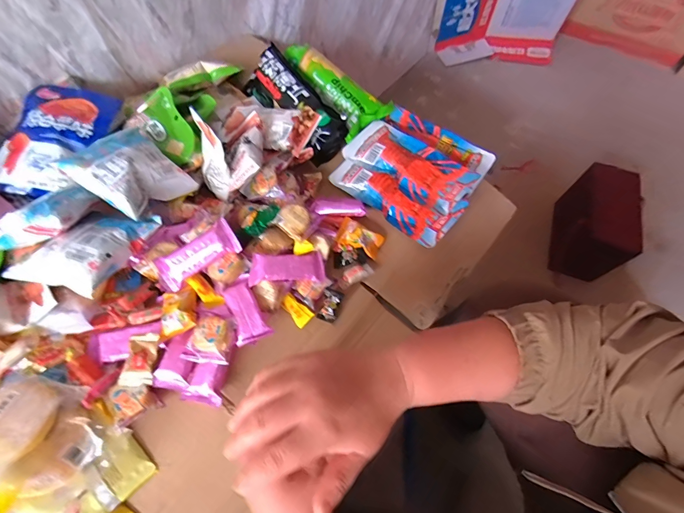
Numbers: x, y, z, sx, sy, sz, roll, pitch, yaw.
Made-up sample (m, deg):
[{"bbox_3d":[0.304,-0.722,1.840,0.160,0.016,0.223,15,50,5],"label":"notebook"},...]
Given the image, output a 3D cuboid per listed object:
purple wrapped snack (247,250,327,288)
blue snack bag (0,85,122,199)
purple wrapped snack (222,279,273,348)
[{"bbox_3d":[-0.069,0.013,0.442,0.095,0.018,0.040,-4,63,-19],"label":"purple wrapped snack"},{"bbox_3d":[-0.393,-0.170,0.476,0.115,0.035,0.179,4,63,1],"label":"blue snack bag"},{"bbox_3d":[-0.120,0.071,0.424,0.039,0.021,0.075,-29,67,-14],"label":"purple wrapped snack"}]

